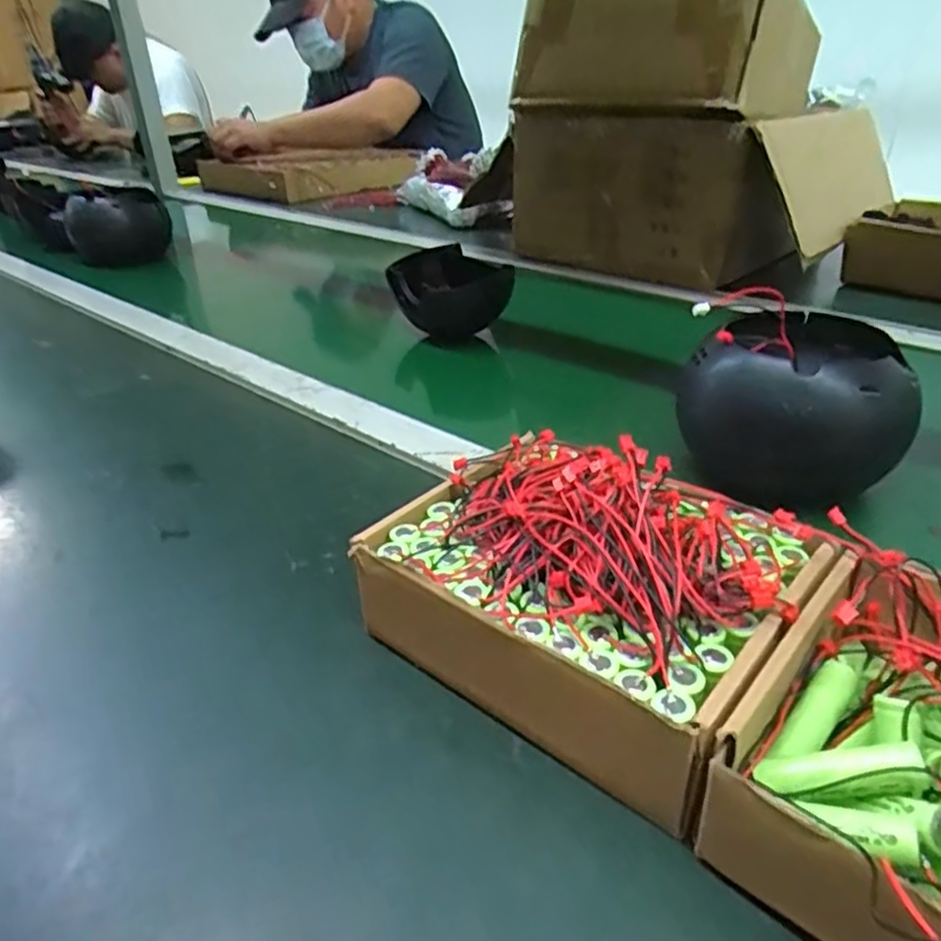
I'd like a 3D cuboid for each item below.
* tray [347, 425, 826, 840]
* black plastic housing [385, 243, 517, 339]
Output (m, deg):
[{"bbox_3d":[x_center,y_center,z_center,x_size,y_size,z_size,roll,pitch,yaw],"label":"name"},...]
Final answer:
[{"bbox_3d":[0.046,0.046,0.310,0.169,0.083,0.146,22,38,35],"label":"tray"},{"bbox_3d":[-0.023,-0.174,0.707,0.096,0.067,0.116,-12,32,-15],"label":"black plastic housing"}]

